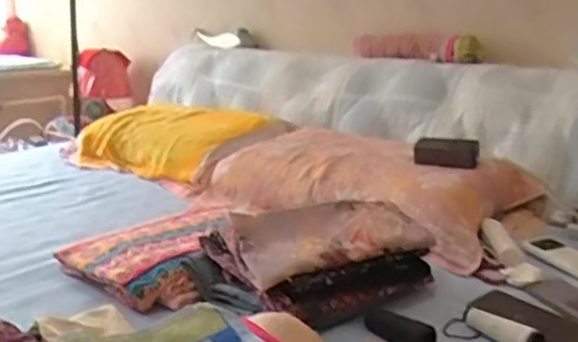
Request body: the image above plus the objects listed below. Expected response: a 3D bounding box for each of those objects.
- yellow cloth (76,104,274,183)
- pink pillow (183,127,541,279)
[{"bbox_3d":[-0.350,-0.086,1.791,0.587,0.168,0.298,11,17,37],"label":"yellow cloth"},{"bbox_3d":[0.138,0.015,1.402,0.712,0.131,0.374,11,17,37],"label":"pink pillow"}]

